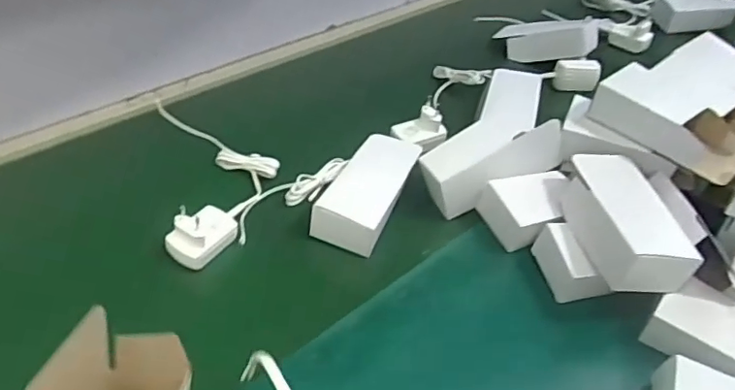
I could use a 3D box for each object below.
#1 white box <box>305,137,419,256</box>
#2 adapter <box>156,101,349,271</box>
[{"bbox_3d":[0.004,-0.004,0.600,0.068,0.050,0.144,16,42,15],"label":"white box"},{"bbox_3d":[-0.157,-0.036,0.615,0.202,0.046,0.194,-31,50,-33],"label":"adapter"}]

